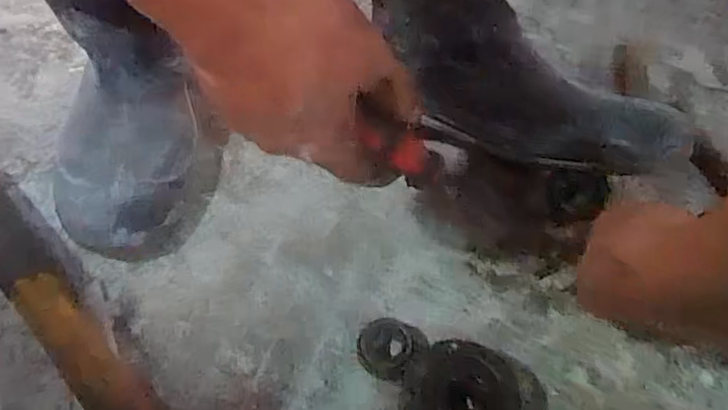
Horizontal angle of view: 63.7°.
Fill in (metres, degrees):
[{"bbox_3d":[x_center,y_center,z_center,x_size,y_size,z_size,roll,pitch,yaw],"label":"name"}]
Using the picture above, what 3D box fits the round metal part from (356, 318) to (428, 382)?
[{"bbox_3d":[0.014,0.087,0.365,0.035,0.022,0.043,-37,60,-26],"label":"round metal part"}]

